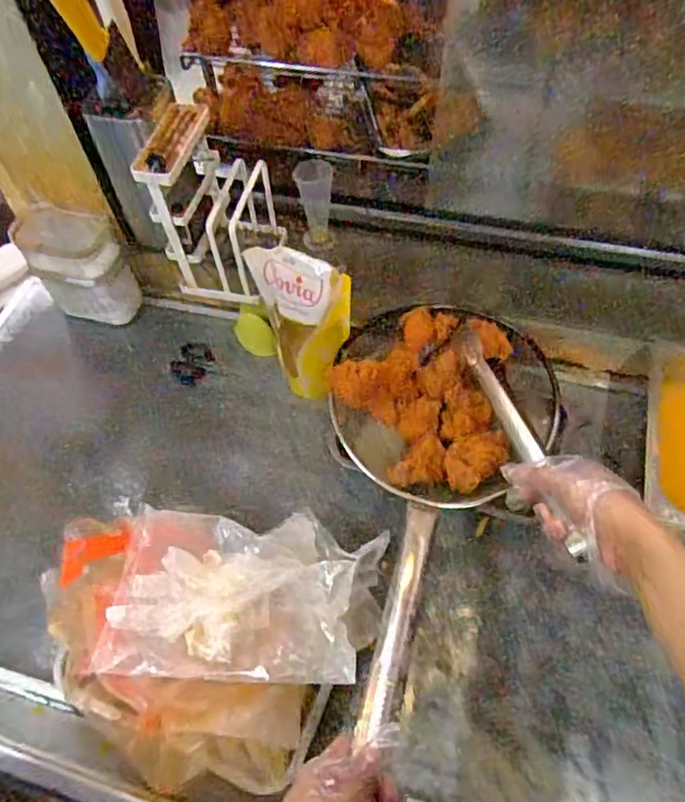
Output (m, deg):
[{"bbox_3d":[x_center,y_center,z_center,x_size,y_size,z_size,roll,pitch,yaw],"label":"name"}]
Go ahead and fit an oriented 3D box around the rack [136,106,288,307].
[{"bbox_3d":[-0.168,-0.261,0.829,0.137,0.215,0.164,6,59,6],"label":"rack"}]

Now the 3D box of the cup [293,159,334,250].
[{"bbox_3d":[-0.038,-0.284,0.897,0.056,0.107,0.050,-7,58,-2],"label":"cup"}]

